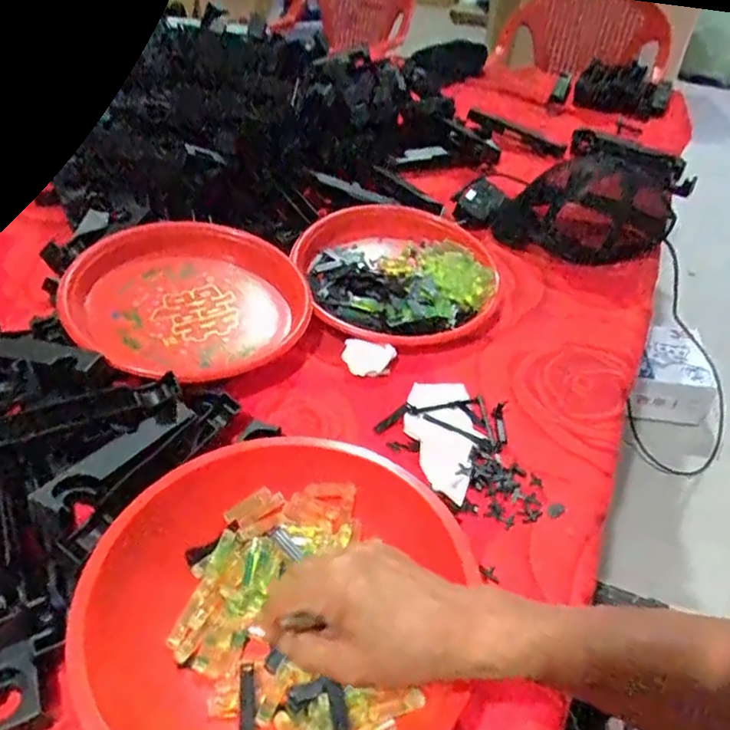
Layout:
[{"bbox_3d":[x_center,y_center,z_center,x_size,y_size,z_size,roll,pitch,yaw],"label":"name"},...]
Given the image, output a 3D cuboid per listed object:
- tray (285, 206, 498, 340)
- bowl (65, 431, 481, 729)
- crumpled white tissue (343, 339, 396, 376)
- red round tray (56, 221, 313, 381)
[{"bbox_3d":[0.038,-0.122,0.755,0.258,0.061,0.263,17,42,15],"label":"tray"},{"bbox_3d":[-0.062,0.161,0.418,0.249,0.070,0.231,2,40,-2],"label":"bowl"},{"bbox_3d":[0.003,-0.009,0.660,0.056,0.012,0.043,7,40,4],"label":"crumpled white tissue"},{"bbox_3d":[-0.183,-0.078,0.660,0.233,0.042,0.247,9,48,-10],"label":"red round tray"}]

